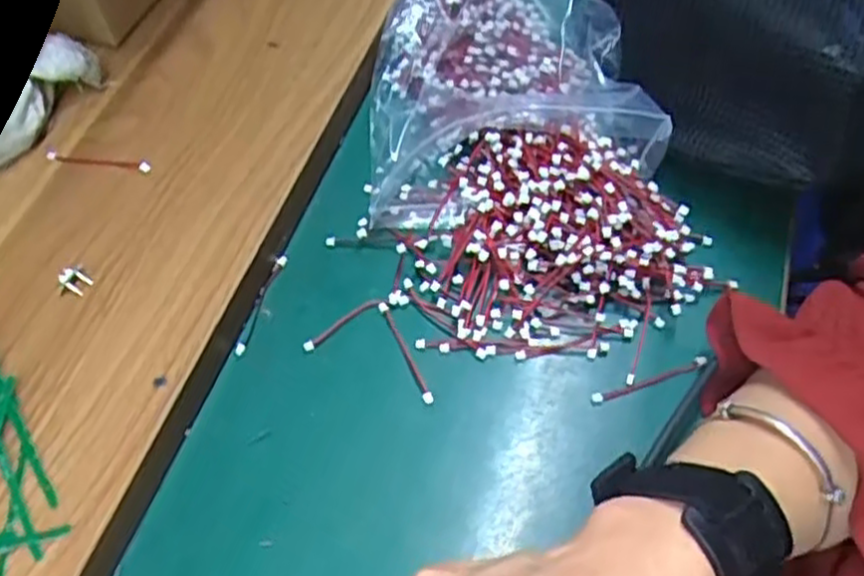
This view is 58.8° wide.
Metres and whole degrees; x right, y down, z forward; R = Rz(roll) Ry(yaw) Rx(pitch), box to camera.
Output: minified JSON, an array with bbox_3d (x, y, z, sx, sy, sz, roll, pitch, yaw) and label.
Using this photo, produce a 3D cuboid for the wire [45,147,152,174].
[{"bbox_3d":[-0.176,-0.068,0.401,0.062,0.004,0.010,10,57,9],"label":"wire"}]

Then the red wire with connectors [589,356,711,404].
[{"bbox_3d":[0.102,0.043,0.360,0.060,0.007,0.007,-18,57,-10],"label":"red wire with connectors"}]

